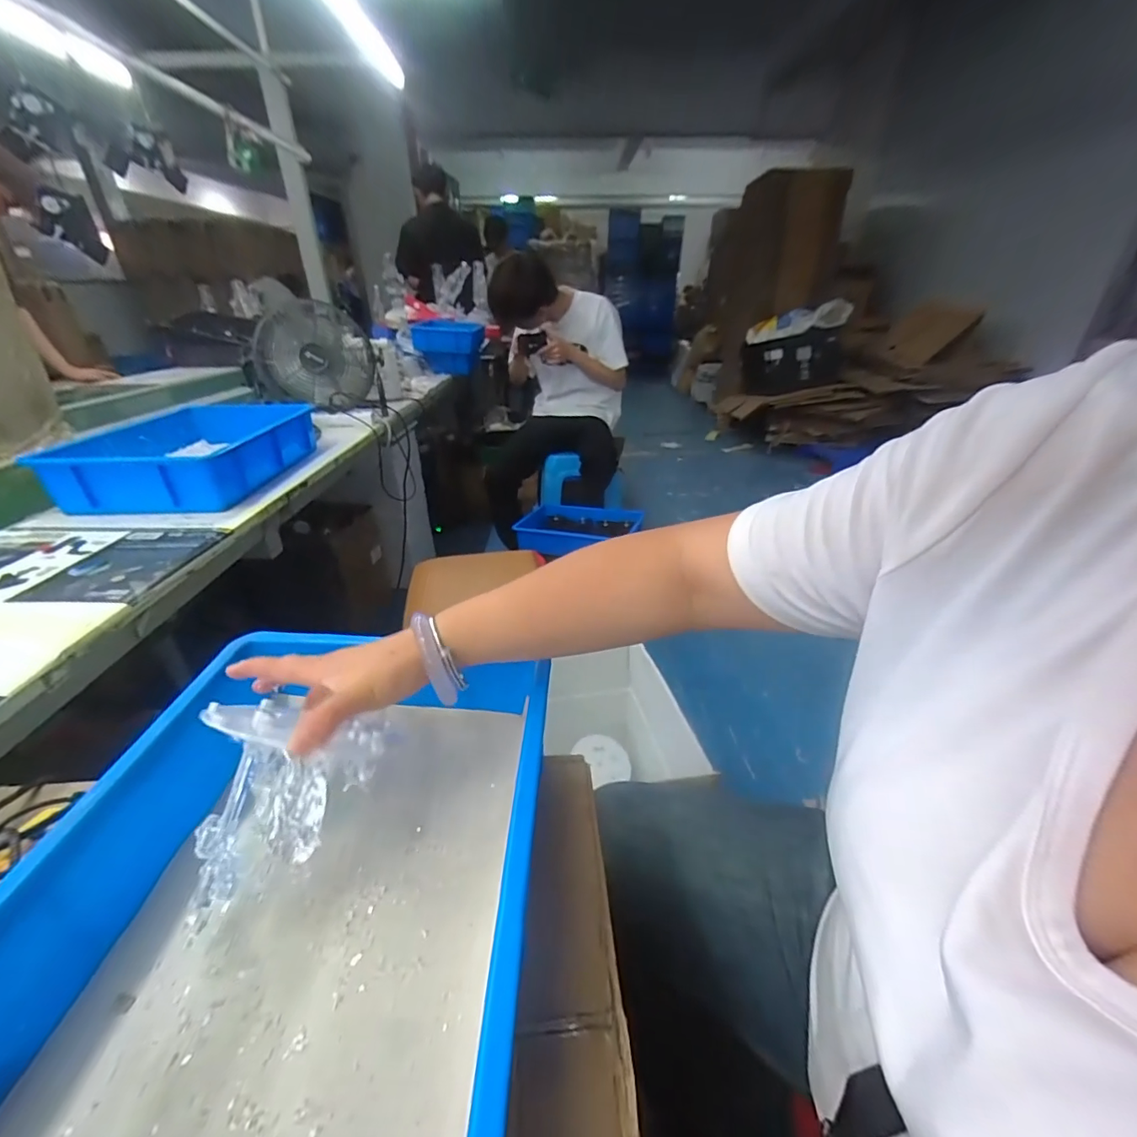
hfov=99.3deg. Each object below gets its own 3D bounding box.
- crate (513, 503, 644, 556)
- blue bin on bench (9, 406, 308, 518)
[{"bbox_3d":[0.030,-0.139,1.660,0.408,0.101,0.285,9,31,16],"label":"crate"},{"bbox_3d":[-0.645,-0.207,0.859,0.265,0.086,0.394,-3,30,-4],"label":"blue bin on bench"}]

